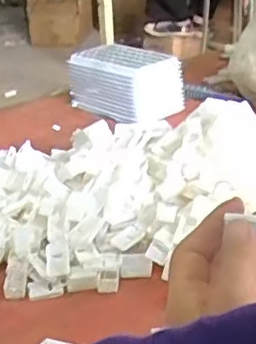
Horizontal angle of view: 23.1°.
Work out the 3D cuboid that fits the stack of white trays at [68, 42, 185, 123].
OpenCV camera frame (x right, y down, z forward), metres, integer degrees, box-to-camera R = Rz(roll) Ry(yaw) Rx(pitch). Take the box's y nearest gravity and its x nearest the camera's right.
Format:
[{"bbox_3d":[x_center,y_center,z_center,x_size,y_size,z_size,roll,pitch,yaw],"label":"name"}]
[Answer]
[{"bbox_3d":[-0.003,-0.125,0.854,0.130,0.075,0.099,19,32,38],"label":"stack of white trays"}]

